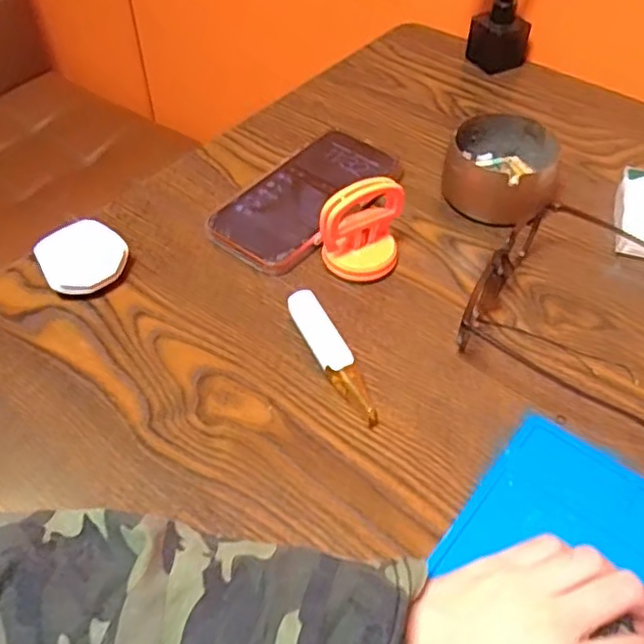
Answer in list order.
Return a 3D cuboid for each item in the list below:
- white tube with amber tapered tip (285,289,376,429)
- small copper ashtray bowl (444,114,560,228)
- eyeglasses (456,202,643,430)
[{"bbox_3d":[0.007,0.022,0.420,0.020,0.019,0.103,-20,52,-17],"label":"white tube with amber tapered tip"},{"bbox_3d":[0.142,-0.120,0.531,0.085,0.045,0.100,14,50,11],"label":"small copper ashtray bowl"},{"bbox_3d":[0.182,-0.014,0.437,0.157,0.047,0.145,26,54,21],"label":"eyeglasses"}]

